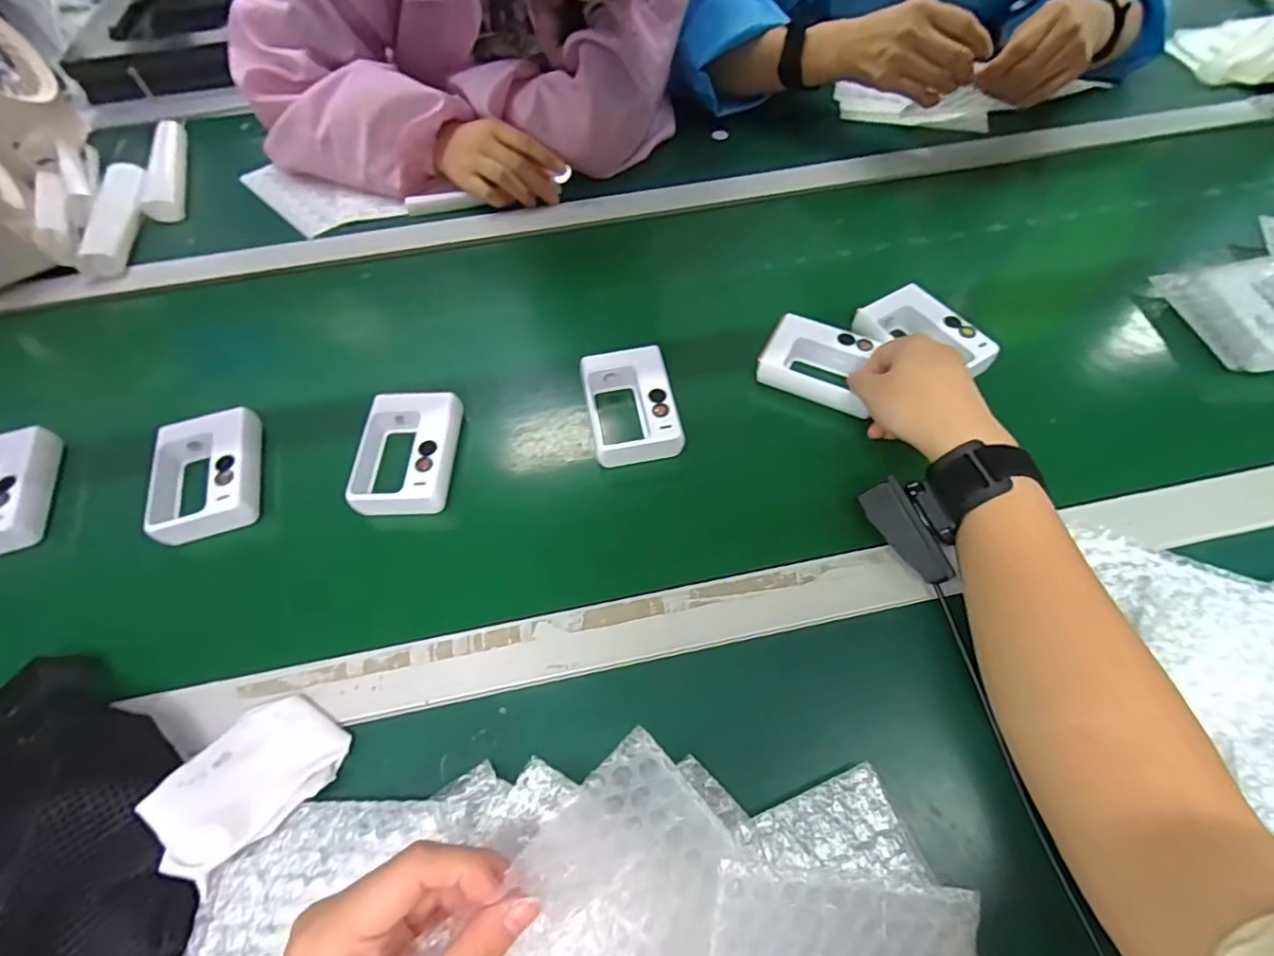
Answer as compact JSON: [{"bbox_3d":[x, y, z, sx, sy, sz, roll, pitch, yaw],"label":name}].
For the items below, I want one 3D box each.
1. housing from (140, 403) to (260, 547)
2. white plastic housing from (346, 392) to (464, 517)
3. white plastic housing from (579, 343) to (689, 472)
[{"bbox_3d":[-0.323,-0.003,0.421,0.071,0.026,0.100,-15,58,-7],"label":"housing"},{"bbox_3d":[-0.174,-0.018,0.428,0.070,0.026,0.102,-2,58,2],"label":"white plastic housing"},{"bbox_3d":[-0.005,-0.059,0.441,0.067,0.021,0.099,-11,58,-4],"label":"white plastic housing"}]

